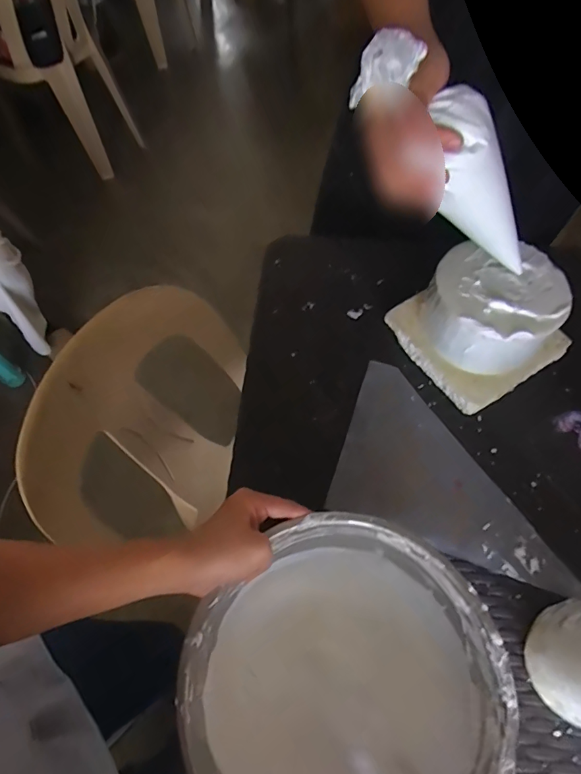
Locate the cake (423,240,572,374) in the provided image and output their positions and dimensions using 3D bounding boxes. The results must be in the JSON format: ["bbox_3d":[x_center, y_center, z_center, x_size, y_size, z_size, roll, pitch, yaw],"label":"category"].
[{"bbox_3d":[0.235,-0.095,0.523,0.138,0.073,0.136,-1,64,2],"label":"cake"}]

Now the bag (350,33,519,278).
[{"bbox_3d":[0.144,-0.173,0.363,0.059,0.244,0.062,-9,53,47],"label":"bag"}]

